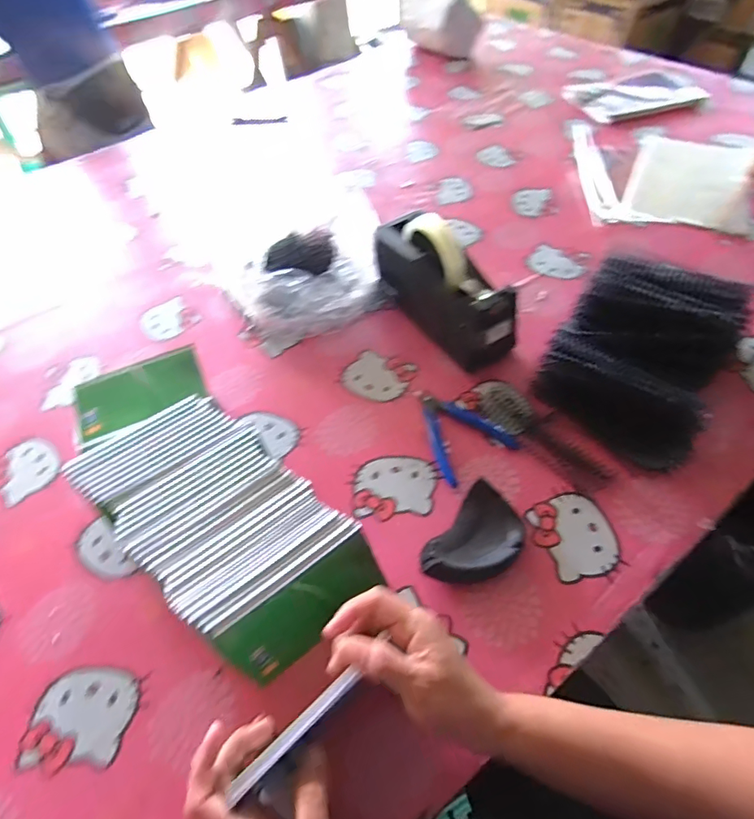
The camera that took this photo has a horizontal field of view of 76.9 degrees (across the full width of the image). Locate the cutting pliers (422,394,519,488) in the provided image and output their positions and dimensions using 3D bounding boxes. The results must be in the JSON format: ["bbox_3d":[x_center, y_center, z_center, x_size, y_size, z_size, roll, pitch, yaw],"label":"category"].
[{"bbox_3d":[0.083,0.022,0.507,0.085,0.014,0.104,-29,58,-16],"label":"cutting pliers"}]

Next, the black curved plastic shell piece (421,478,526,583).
[{"bbox_3d":[0.090,0.120,0.428,0.063,0.027,0.096,37,64,26],"label":"black curved plastic shell piece"}]

